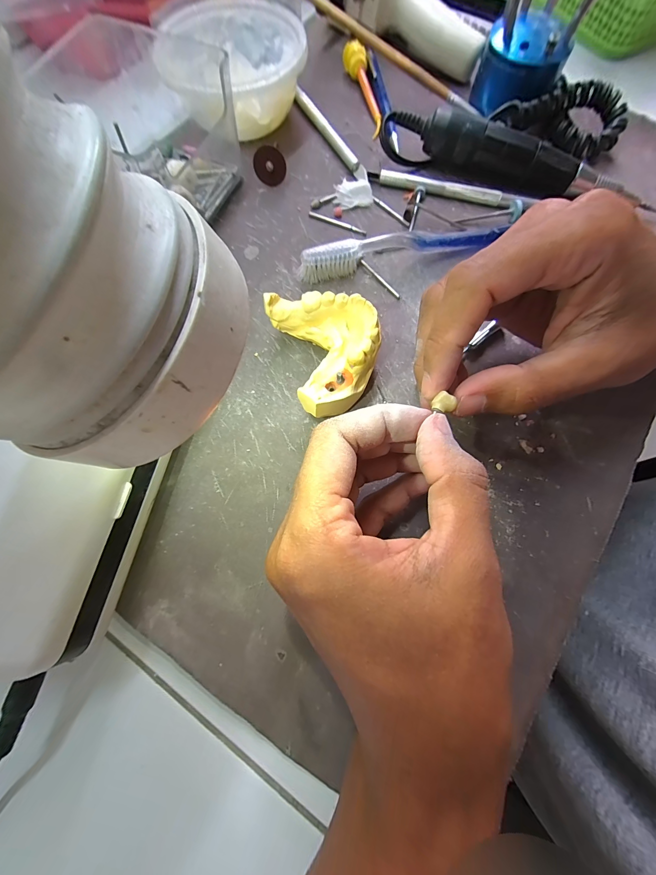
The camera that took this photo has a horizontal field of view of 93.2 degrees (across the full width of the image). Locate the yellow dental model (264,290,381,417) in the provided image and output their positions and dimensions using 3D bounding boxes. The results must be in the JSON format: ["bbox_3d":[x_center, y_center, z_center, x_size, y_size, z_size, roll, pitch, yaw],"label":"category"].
[{"bbox_3d":[0.001,-0.049,0.175,0.050,0.035,0.075,-21,75,-5],"label":"yellow dental model"}]

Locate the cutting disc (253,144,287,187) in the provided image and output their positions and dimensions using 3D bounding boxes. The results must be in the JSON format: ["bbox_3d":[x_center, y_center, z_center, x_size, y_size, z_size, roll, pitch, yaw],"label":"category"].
[{"bbox_3d":[-0.041,-0.194,0.222,0.022,0.022,0.004,8,56,-17],"label":"cutting disc"}]

